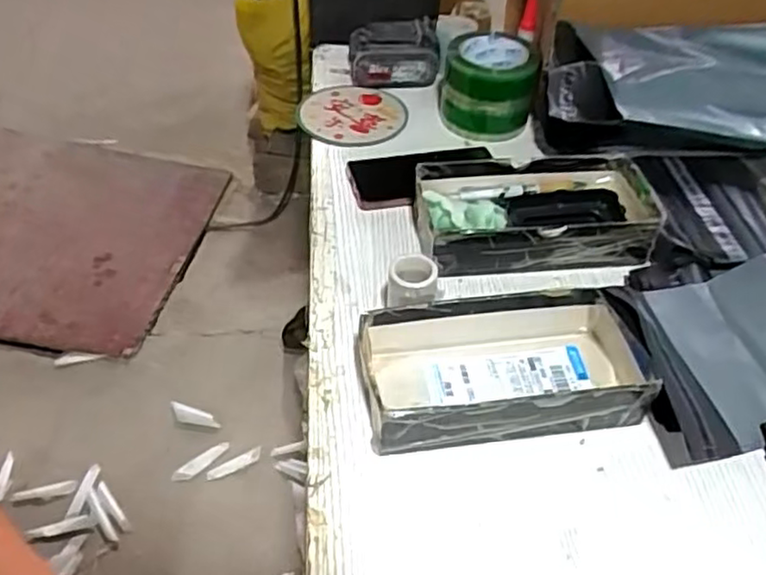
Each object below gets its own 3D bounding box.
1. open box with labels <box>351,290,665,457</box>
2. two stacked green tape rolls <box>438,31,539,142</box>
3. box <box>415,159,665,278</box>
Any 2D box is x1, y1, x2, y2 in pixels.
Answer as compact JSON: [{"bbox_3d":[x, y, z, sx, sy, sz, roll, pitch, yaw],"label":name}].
[{"bbox_3d":[0.094,0.063,0.553,0.216,0.057,0.108,-6,46,-7],"label":"open box with labels"},{"bbox_3d":[0.126,-0.245,0.832,0.106,0.077,0.114,1,45,-1],"label":"two stacked green tape rolls"},{"bbox_3d":[0.150,-0.075,0.690,0.232,0.051,0.122,-2,46,-4],"label":"box"}]

